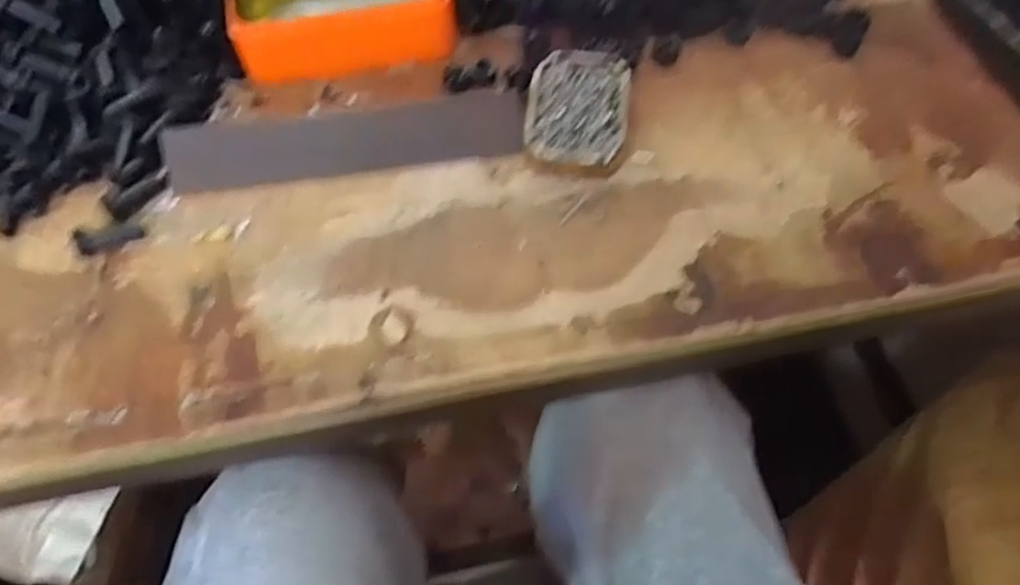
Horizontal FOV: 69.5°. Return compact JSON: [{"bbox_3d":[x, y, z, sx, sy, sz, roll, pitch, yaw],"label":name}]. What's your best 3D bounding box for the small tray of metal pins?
[{"bbox_3d":[0.043,-0.116,0.472,0.061,0.022,0.092,7,59,4],"label":"small tray of metal pins"}]

